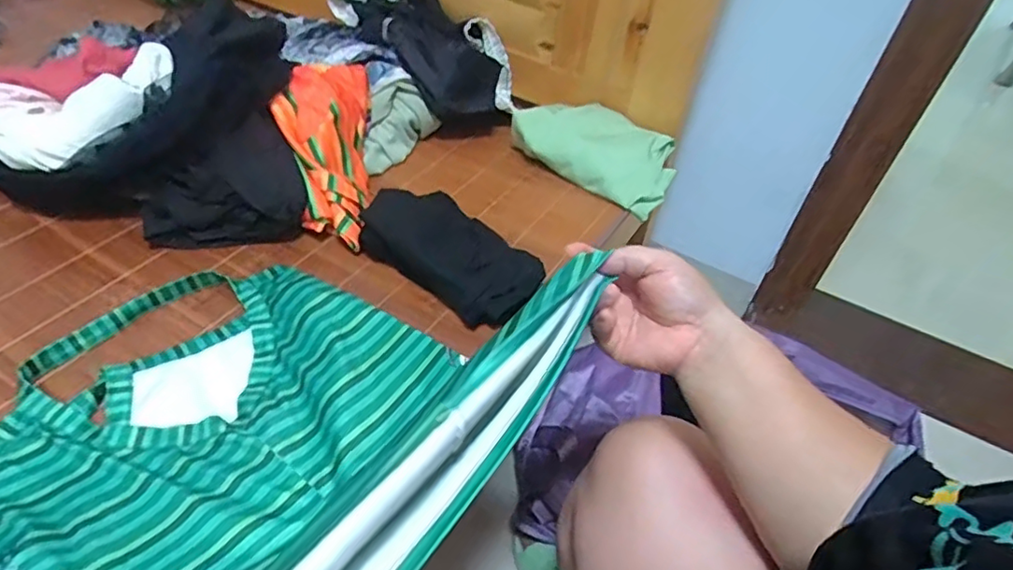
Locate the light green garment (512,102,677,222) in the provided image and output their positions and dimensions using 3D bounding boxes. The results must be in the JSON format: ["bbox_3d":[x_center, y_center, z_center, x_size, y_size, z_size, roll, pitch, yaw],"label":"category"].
[{"bbox_3d":[0.126,-0.187,0.812,0.222,0.046,0.140,31,50,25],"label":"light green garment"}]

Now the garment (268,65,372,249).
[{"bbox_3d":[-0.210,-0.149,0.710,0.104,0.072,0.243,-5,68,-10],"label":"garment"}]

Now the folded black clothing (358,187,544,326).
[{"bbox_3d":[-0.055,-0.041,0.643,0.192,0.056,0.104,32,50,26],"label":"folded black clothing"}]

